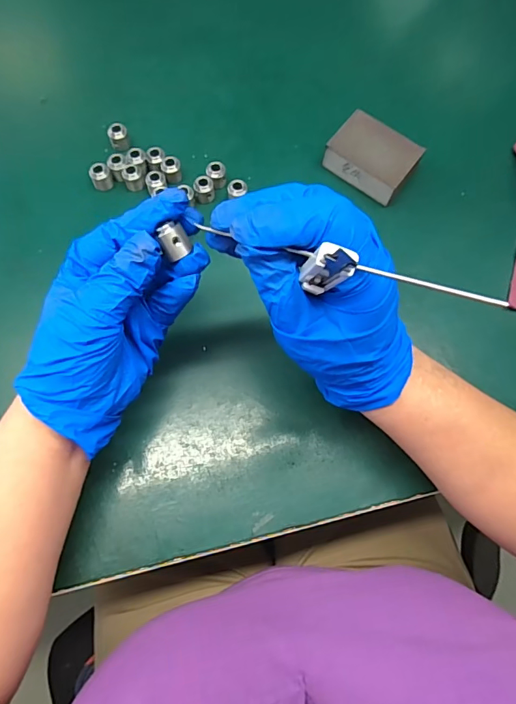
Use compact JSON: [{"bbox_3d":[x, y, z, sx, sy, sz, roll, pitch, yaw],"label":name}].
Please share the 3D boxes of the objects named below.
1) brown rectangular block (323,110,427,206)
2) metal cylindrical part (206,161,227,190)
[{"bbox_3d":[0.095,-0.162,0.382,0.067,0.027,0.048,37,74,10],"label":"brown rectangular block"},{"bbox_3d":[-0.034,-0.145,0.378,0.016,0.018,0.016,1,71,-2],"label":"metal cylindrical part"}]

